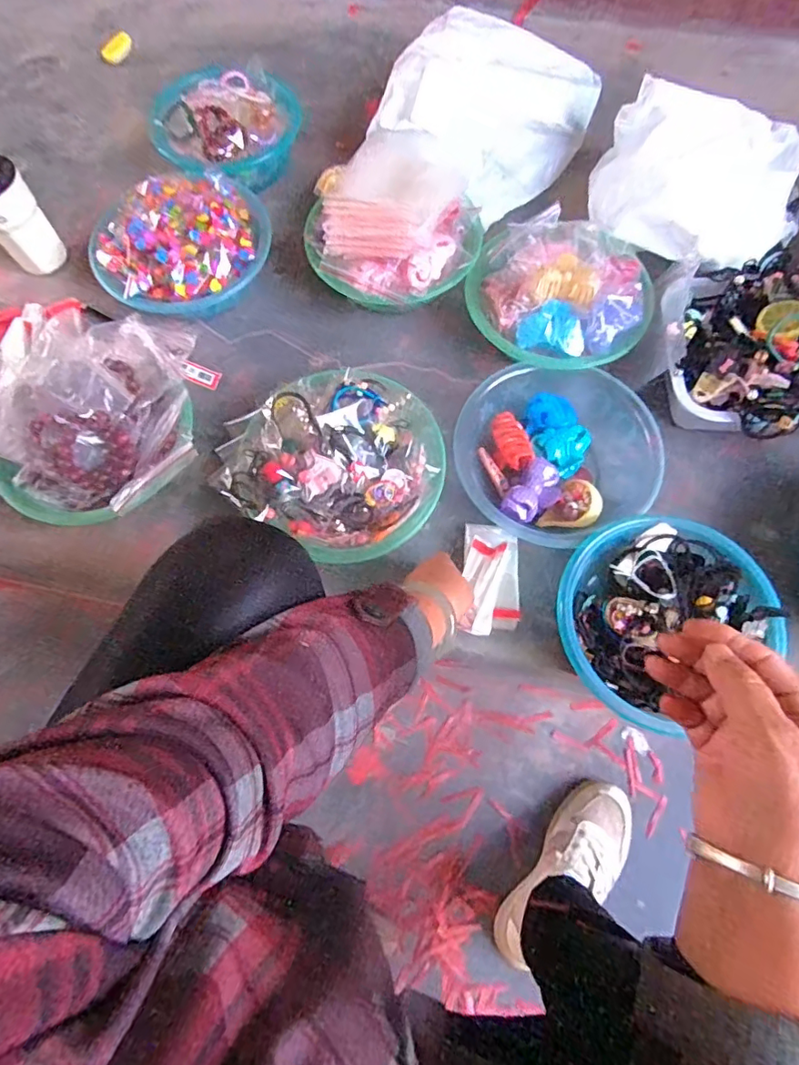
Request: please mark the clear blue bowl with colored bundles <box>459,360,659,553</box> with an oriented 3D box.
[{"bbox_3d":[0.190,-0.097,0.665,0.230,0.081,0.221,0,70,1],"label":"clear blue bowl with colored bundles"}]

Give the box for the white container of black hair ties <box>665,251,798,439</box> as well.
[{"bbox_3d":[0.478,-0.219,0.651,0.286,0.117,0.232,7,71,3],"label":"white container of black hair ties"}]

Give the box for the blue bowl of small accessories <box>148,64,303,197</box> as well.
[{"bbox_3d":[-0.268,-0.610,0.822,0.210,0.085,0.241,20,72,8],"label":"blue bowl of small accessories"}]

